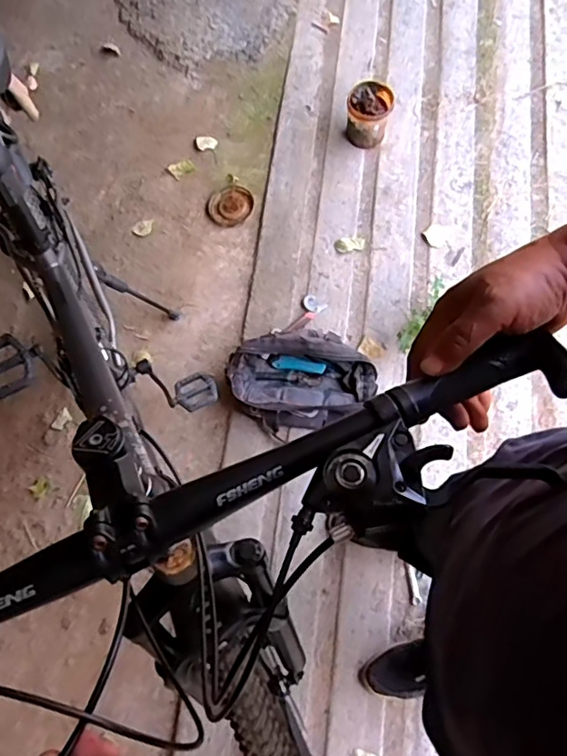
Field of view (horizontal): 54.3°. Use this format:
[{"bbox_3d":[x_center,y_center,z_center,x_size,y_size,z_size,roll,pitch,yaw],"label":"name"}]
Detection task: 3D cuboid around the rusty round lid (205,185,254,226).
[{"bbox_3d":[-0.152,-0.485,1.556,0.130,0.018,0.126,-1,71,2],"label":"rusty round lid"}]

